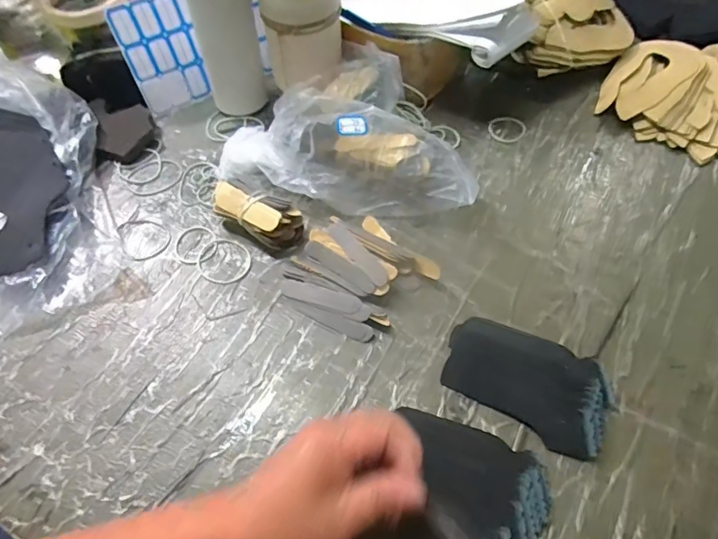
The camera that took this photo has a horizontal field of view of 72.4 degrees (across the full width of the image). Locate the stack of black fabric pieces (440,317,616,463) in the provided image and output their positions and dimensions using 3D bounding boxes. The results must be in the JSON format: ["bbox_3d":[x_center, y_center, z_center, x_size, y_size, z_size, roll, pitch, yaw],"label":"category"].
[{"bbox_3d":[0.137,0.086,0.396,0.130,0.021,0.078,28,63,19],"label":"stack of black fabric pieces"}]

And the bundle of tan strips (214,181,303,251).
[{"bbox_3d":[-0.103,-0.056,0.484,0.094,0.039,0.043,30,63,19],"label":"bundle of tan strips"}]

